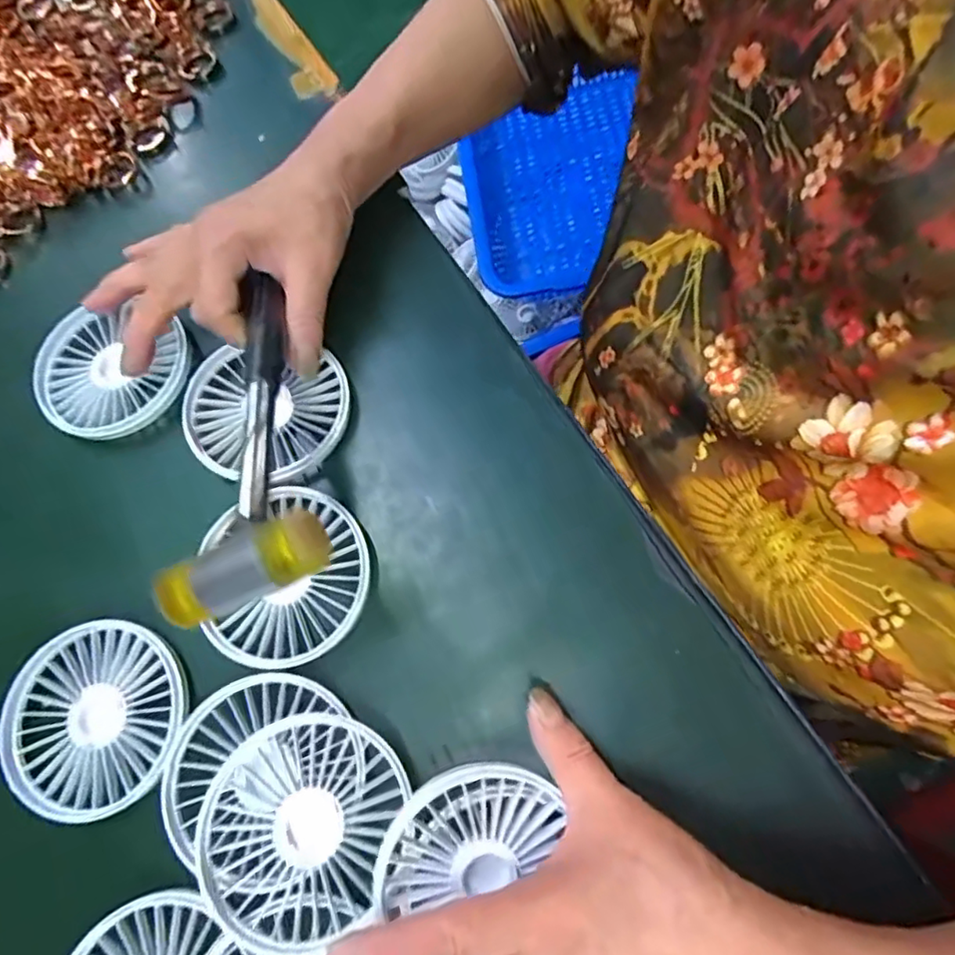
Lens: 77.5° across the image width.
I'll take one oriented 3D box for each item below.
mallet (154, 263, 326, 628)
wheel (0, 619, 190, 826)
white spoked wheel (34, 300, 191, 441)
[{"bbox_3d":[-0.101,-0.025,0.261,0.064,0.025,0.181,-14,49,-3],"label":"mallet"},{"bbox_3d":[-0.186,0.117,0.291,0.089,0.016,0.085,-2,75,8],"label":"wheel"},{"bbox_3d":[-0.209,-0.060,0.338,0.085,0.019,0.078,0,73,1],"label":"white spoked wheel"}]

